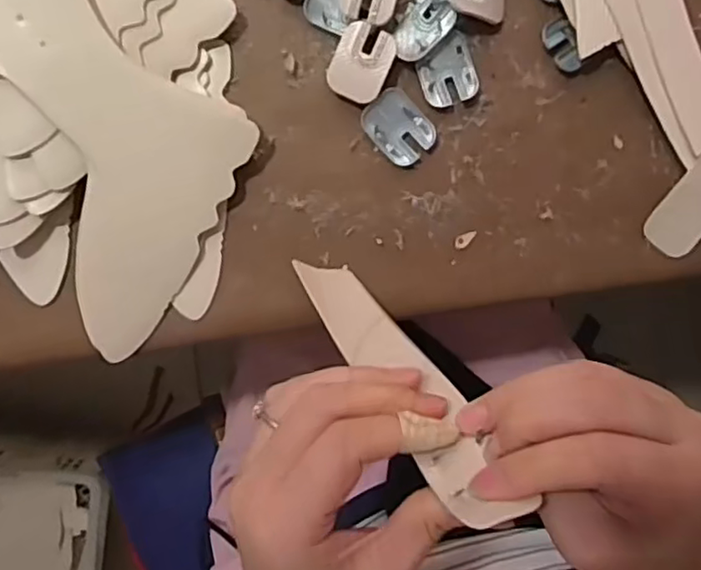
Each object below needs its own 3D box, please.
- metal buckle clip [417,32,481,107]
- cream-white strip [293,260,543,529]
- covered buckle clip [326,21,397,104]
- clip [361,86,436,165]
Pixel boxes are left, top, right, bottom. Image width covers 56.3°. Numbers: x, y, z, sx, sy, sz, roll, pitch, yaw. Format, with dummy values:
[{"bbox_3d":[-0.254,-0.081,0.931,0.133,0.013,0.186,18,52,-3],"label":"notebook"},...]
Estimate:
[{"bbox_3d":[0.054,-0.118,0.363,0.031,0.004,0.035,-18,97,-2],"label":"metal buckle clip"},{"bbox_3d":[0.020,0.038,0.295,0.036,0.176,0.008,-15,127,-15],"label":"cream-white strip"},{"bbox_3d":[0.005,-0.120,0.356,0.029,0.011,0.038,26,93,-6],"label":"covered buckle clip"},{"bbox_3d":[0.027,-0.088,0.364,0.030,0.005,0.040,-45,97,1],"label":"clip"}]

